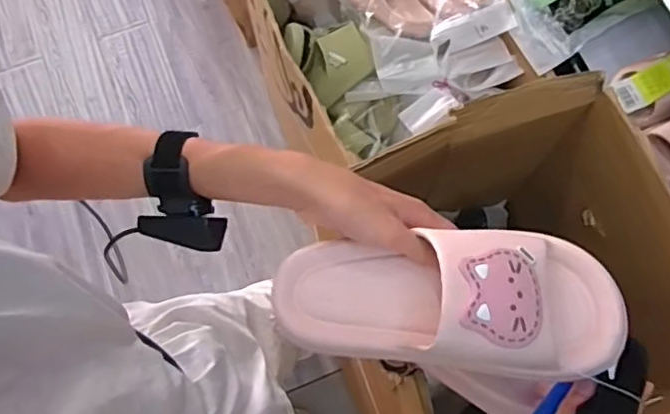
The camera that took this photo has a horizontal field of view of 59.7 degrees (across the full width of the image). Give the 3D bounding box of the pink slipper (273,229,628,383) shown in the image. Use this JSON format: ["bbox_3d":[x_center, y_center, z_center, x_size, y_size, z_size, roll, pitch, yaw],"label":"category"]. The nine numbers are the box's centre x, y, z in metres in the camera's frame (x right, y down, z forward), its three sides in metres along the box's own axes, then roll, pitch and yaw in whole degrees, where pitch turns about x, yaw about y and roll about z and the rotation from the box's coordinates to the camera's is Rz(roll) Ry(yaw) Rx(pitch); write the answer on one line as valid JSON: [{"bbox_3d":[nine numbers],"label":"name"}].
[{"bbox_3d":[0.074,0.066,0.435,0.250,0.072,0.096,0,72,19],"label":"pink slipper"}]

